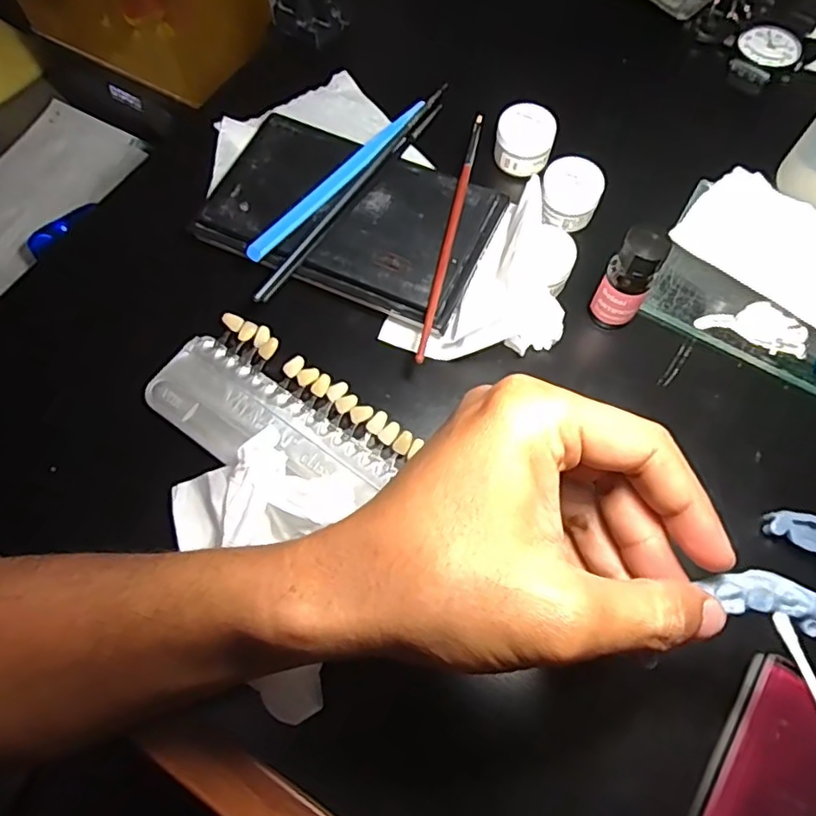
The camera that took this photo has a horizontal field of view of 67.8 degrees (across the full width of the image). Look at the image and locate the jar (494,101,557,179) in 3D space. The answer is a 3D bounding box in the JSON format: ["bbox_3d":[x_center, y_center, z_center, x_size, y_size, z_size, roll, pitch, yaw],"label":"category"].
[{"bbox_3d":[0.069,-0.158,0.359,0.032,0.023,0.032,0,71,0],"label":"jar"}]

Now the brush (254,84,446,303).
[{"bbox_3d":[-0.027,-0.122,0.333,0.010,0.007,0.171,34,74,11],"label":"brush"}]

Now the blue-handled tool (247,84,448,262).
[{"bbox_3d":[-0.031,-0.134,0.338,0.013,0.006,0.154,37,75,12],"label":"blue-handled tool"}]

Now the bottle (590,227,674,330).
[{"bbox_3d":[0.110,-0.063,0.302,0.025,0.059,0.023,0,71,0],"label":"bottle"}]

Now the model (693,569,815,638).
[{"bbox_3d":[0.118,0.062,0.200,0.036,0.008,0.015,14,71,10],"label":"model"}]

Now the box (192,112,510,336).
[{"bbox_3d":[-0.035,-0.107,0.337,0.156,0.019,0.089,23,72,8],"label":"box"}]

